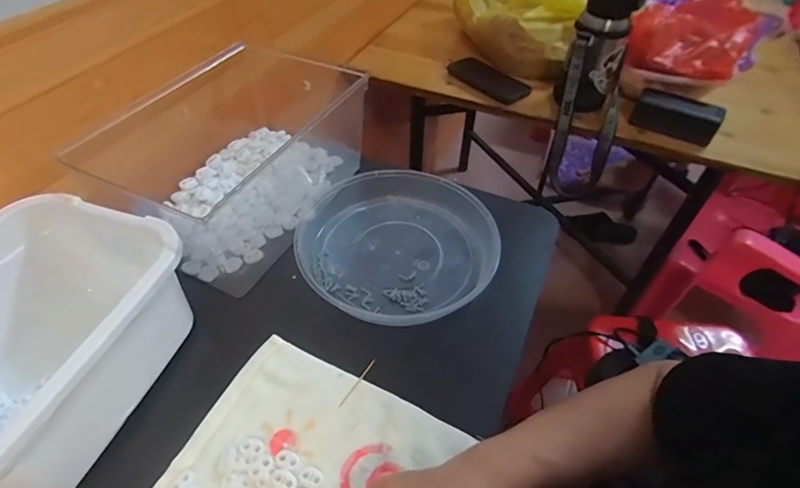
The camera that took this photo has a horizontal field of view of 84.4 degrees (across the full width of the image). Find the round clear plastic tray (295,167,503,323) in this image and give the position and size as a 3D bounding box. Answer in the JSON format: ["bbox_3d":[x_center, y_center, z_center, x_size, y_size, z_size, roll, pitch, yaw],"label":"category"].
[{"bbox_3d":[-0.004,-0.006,0.538,0.225,0.044,0.208,0,46,0],"label":"round clear plastic tray"}]

